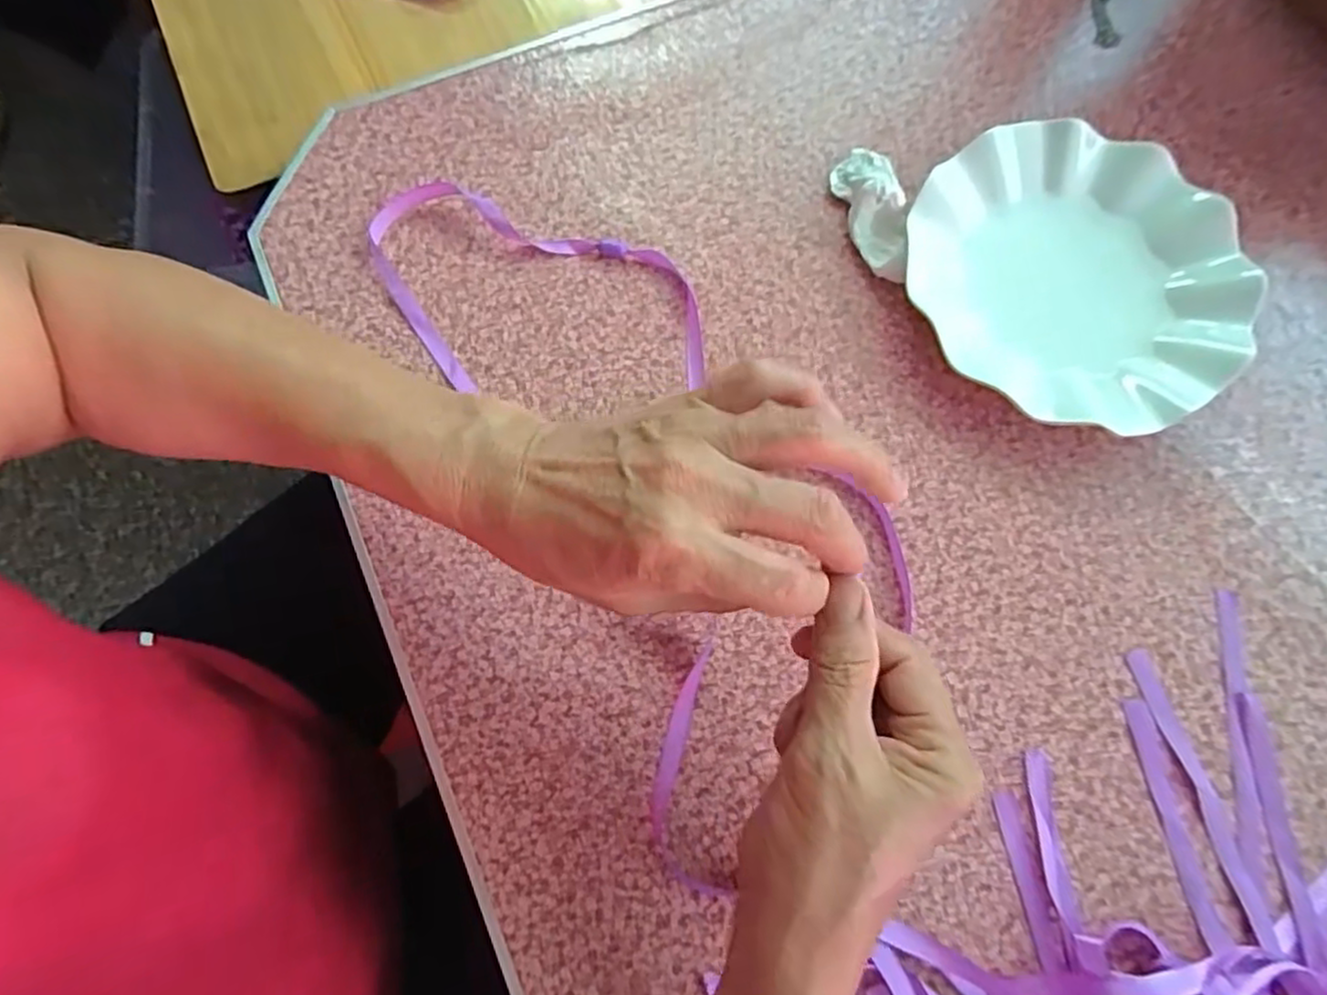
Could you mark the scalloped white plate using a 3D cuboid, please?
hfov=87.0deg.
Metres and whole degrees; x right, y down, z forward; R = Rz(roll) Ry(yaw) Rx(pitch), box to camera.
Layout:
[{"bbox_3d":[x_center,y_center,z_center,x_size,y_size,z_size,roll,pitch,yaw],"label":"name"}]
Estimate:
[{"bbox_3d":[0.227,-0.122,0.389,0.178,0.027,0.173,0,73,1],"label":"scalloped white plate"}]

